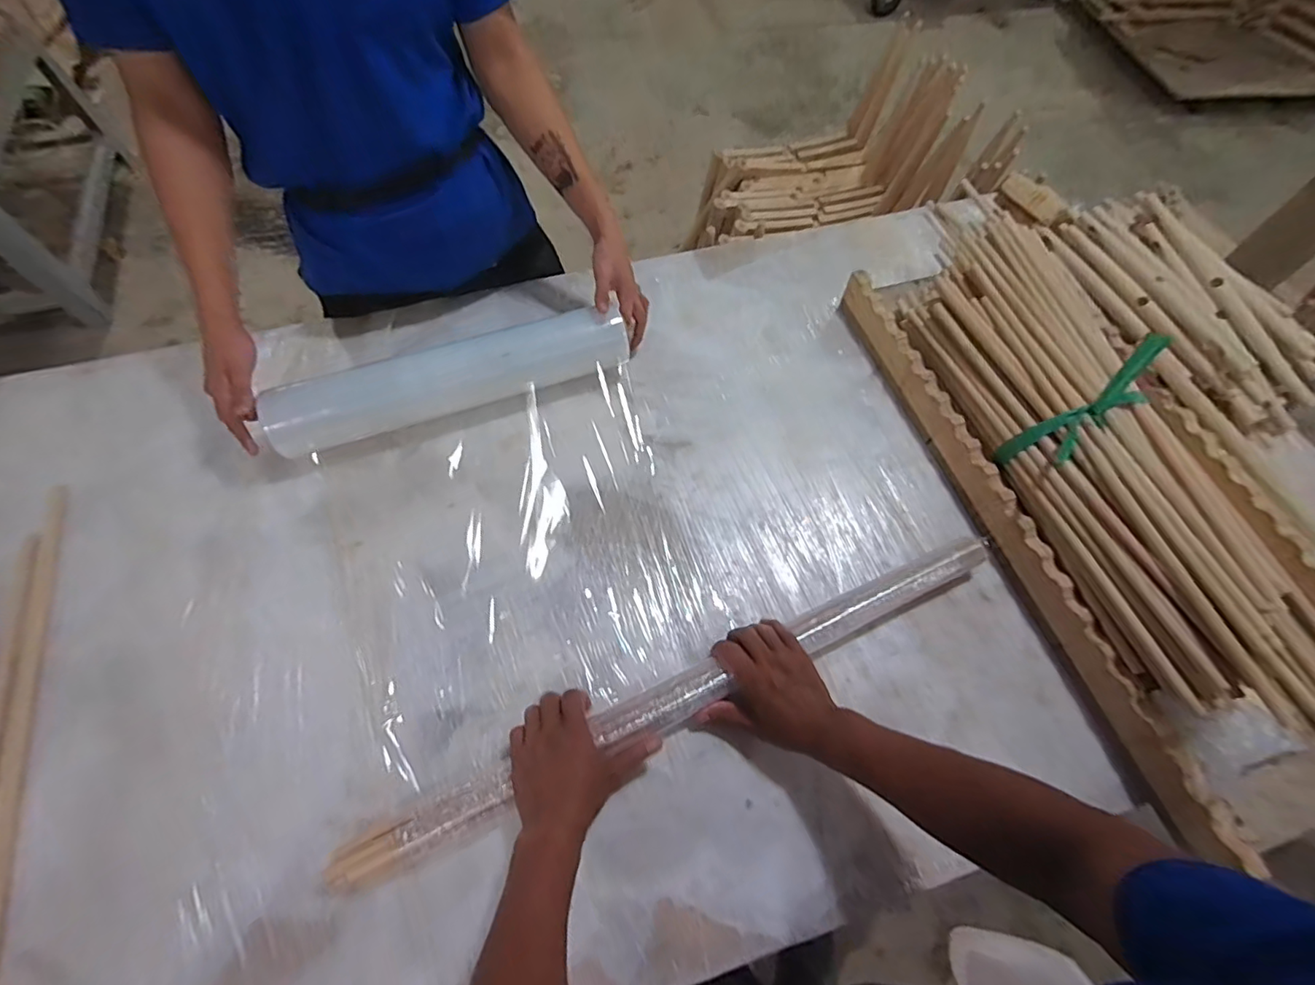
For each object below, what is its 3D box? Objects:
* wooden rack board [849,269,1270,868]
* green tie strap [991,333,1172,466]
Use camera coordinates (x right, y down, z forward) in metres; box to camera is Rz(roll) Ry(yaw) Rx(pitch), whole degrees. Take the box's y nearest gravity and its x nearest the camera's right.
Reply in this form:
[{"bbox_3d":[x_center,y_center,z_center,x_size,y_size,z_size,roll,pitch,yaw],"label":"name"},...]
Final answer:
[{"bbox_3d":[0.459,0.022,0.765,0.029,0.079,0.843,-14,63,-10],"label":"wooden rack board"},{"bbox_3d":[0.547,-0.096,0.710,0.219,0.085,0.067,-41,64,21],"label":"green tie strap"}]

